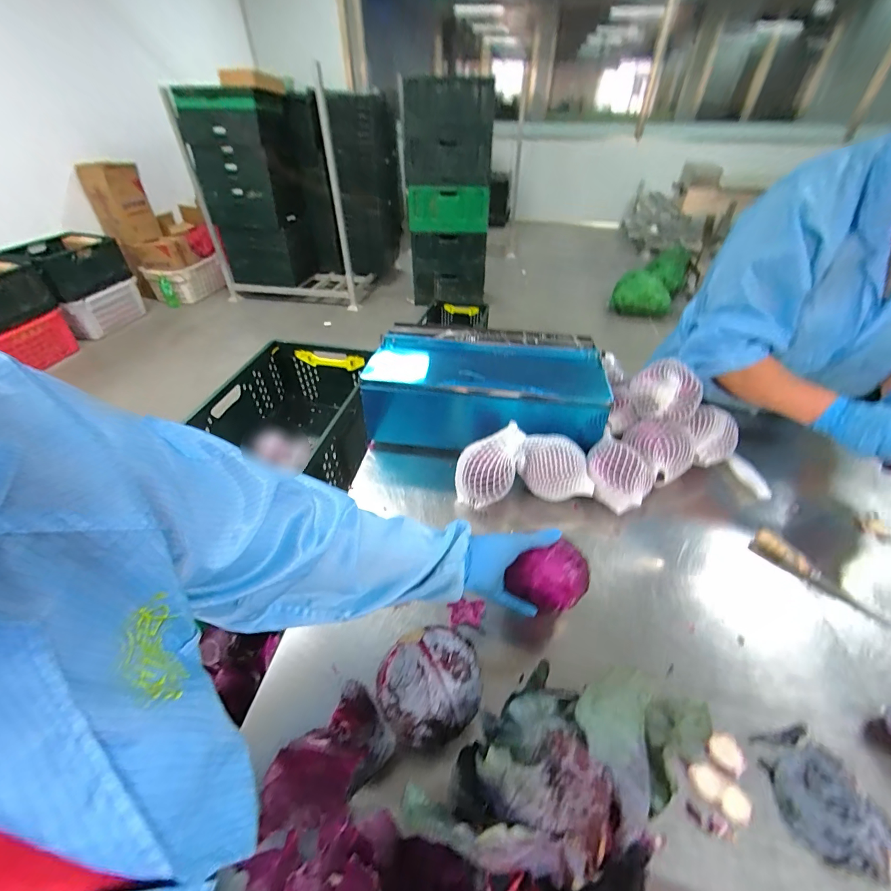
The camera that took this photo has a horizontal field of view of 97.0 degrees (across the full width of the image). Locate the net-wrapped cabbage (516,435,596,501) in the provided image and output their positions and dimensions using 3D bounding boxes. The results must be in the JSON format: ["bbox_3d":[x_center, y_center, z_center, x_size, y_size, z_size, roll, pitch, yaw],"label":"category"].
[{"bbox_3d":[0.202,0.044,0.753,0.137,0.107,0.095,1,41,1],"label":"net-wrapped cabbage"}]

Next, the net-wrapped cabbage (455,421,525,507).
[{"bbox_3d":[0.083,0.044,0.740,0.129,0.122,0.092,-15,43,-16],"label":"net-wrapped cabbage"}]

